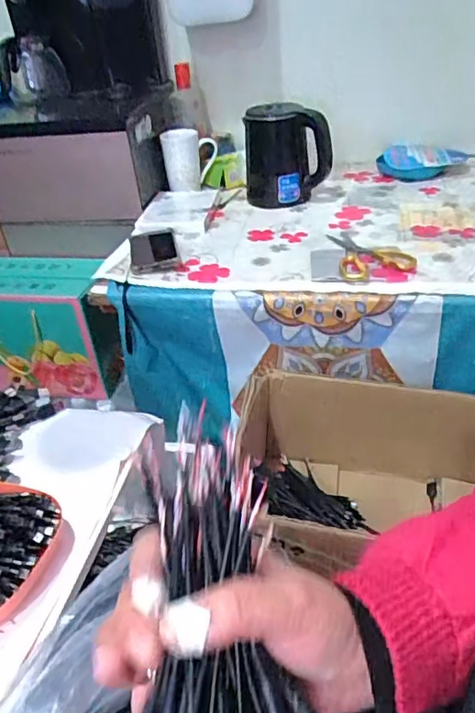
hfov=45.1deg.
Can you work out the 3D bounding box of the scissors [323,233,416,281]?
[{"bbox_3d":[0.208,-0.164,0.892,0.111,0.010,0.176,-5,35,2],"label":"scissors"}]

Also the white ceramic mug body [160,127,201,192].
[{"bbox_3d":[-0.112,-0.398,1.163,0.074,0.106,0.083,-9,35,-4],"label":"white ceramic mug body"}]

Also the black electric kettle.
[{"bbox_3d":[0.097,-0.393,1.099,0.169,0.165,0.138,-4,35,4],"label":"black electric kettle"}]

